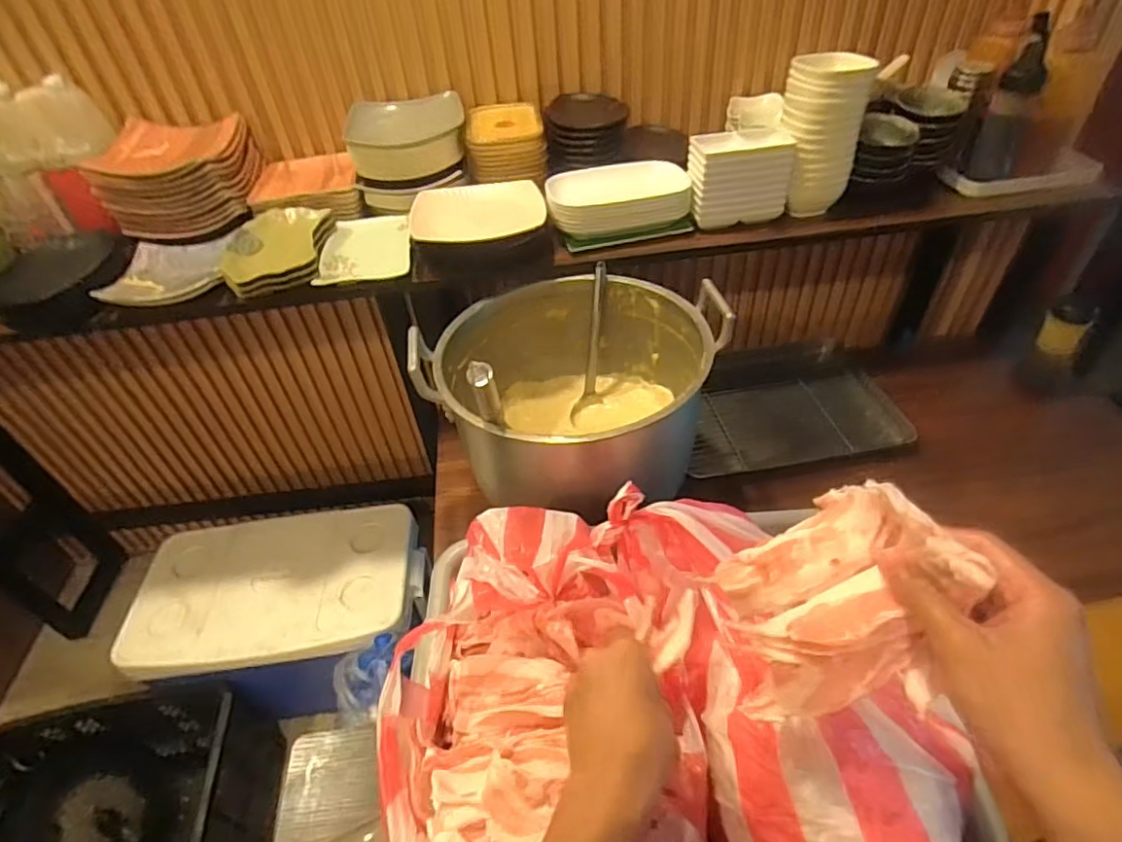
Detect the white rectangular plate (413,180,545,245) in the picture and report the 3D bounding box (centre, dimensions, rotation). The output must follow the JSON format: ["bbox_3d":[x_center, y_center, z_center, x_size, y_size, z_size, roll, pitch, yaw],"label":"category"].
[{"bbox_3d":[-0.130,-0.331,0.931,0.206,0.019,0.174,-10,43,-5],"label":"white rectangular plate"}]

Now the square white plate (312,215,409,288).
[{"bbox_3d":[-0.318,-0.282,0.974,0.135,0.031,0.179,-9,43,-4],"label":"square white plate"}]

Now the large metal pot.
[{"bbox_3d":[0.003,-0.063,0.886,0.386,0.257,0.372,-21,45,-16],"label":"large metal pot"}]

